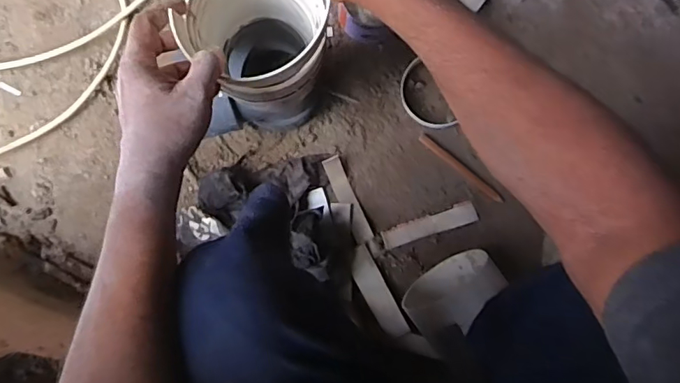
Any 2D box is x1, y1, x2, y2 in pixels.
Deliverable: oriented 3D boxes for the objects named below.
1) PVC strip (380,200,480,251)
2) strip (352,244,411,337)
[{"bbox_3d":[0.137,0.053,0.782,0.148,0.010,0.032,-18,90,-2],"label":"PVC strip"},{"bbox_3d":[0.056,0.153,0.765,0.040,0.005,0.141,-27,86,-6],"label":"strip"}]

